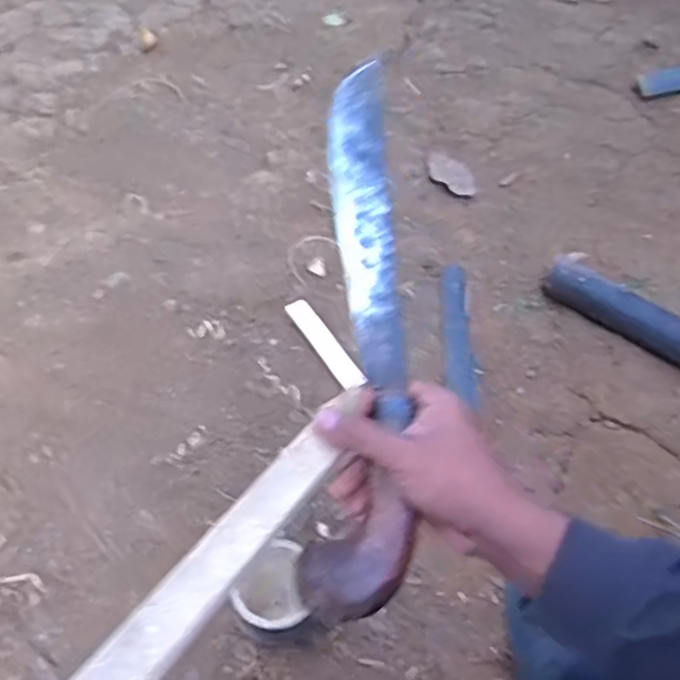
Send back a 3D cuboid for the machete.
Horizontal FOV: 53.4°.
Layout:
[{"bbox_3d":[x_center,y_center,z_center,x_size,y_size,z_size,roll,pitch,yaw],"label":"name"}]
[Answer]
[{"bbox_3d":[0.013,-0.024,0.462,0.064,0.027,0.393,1,70,1],"label":"machete"}]

